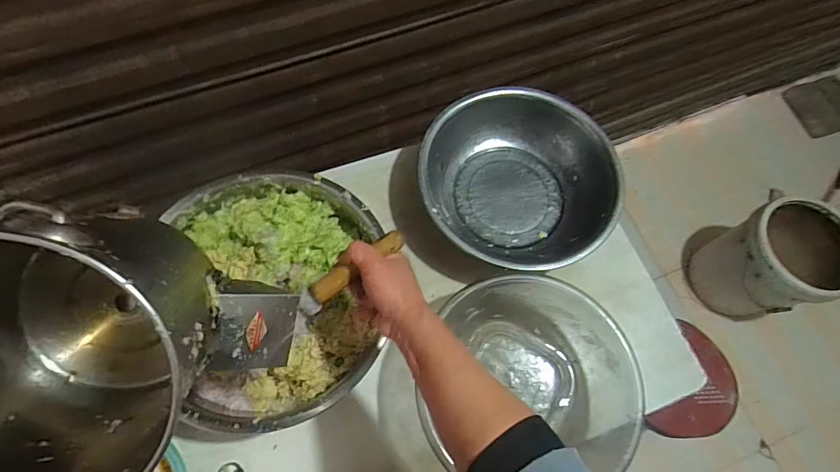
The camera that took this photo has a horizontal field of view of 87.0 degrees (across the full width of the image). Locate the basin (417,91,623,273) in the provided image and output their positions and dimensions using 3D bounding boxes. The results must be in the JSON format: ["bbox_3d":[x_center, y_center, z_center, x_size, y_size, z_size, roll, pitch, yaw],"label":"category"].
[{"bbox_3d":[0.168,-0.092,0.800,0.327,0.116,0.331,1,69,-2],"label":"basin"}]

